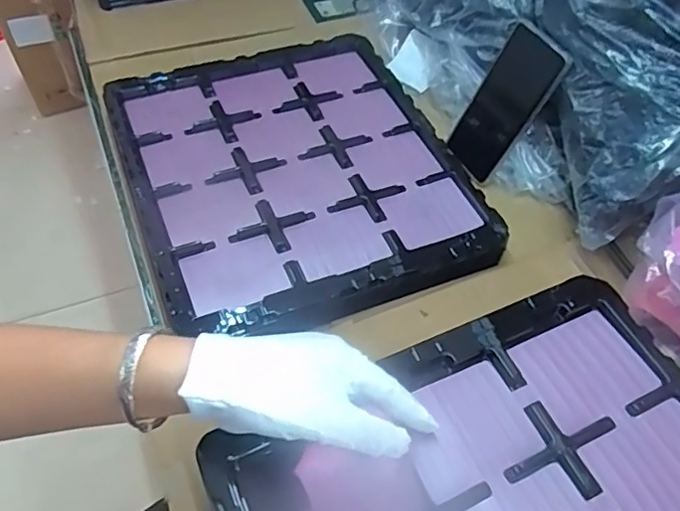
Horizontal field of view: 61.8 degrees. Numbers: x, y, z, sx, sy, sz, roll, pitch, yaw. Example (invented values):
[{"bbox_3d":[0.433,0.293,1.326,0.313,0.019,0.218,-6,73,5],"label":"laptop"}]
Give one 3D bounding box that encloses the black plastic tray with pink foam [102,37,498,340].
[{"bbox_3d":[-0.054,-0.107,0.628,0.337,0.027,0.381,-17,58,-15],"label":"black plastic tray with pink foam"}]

